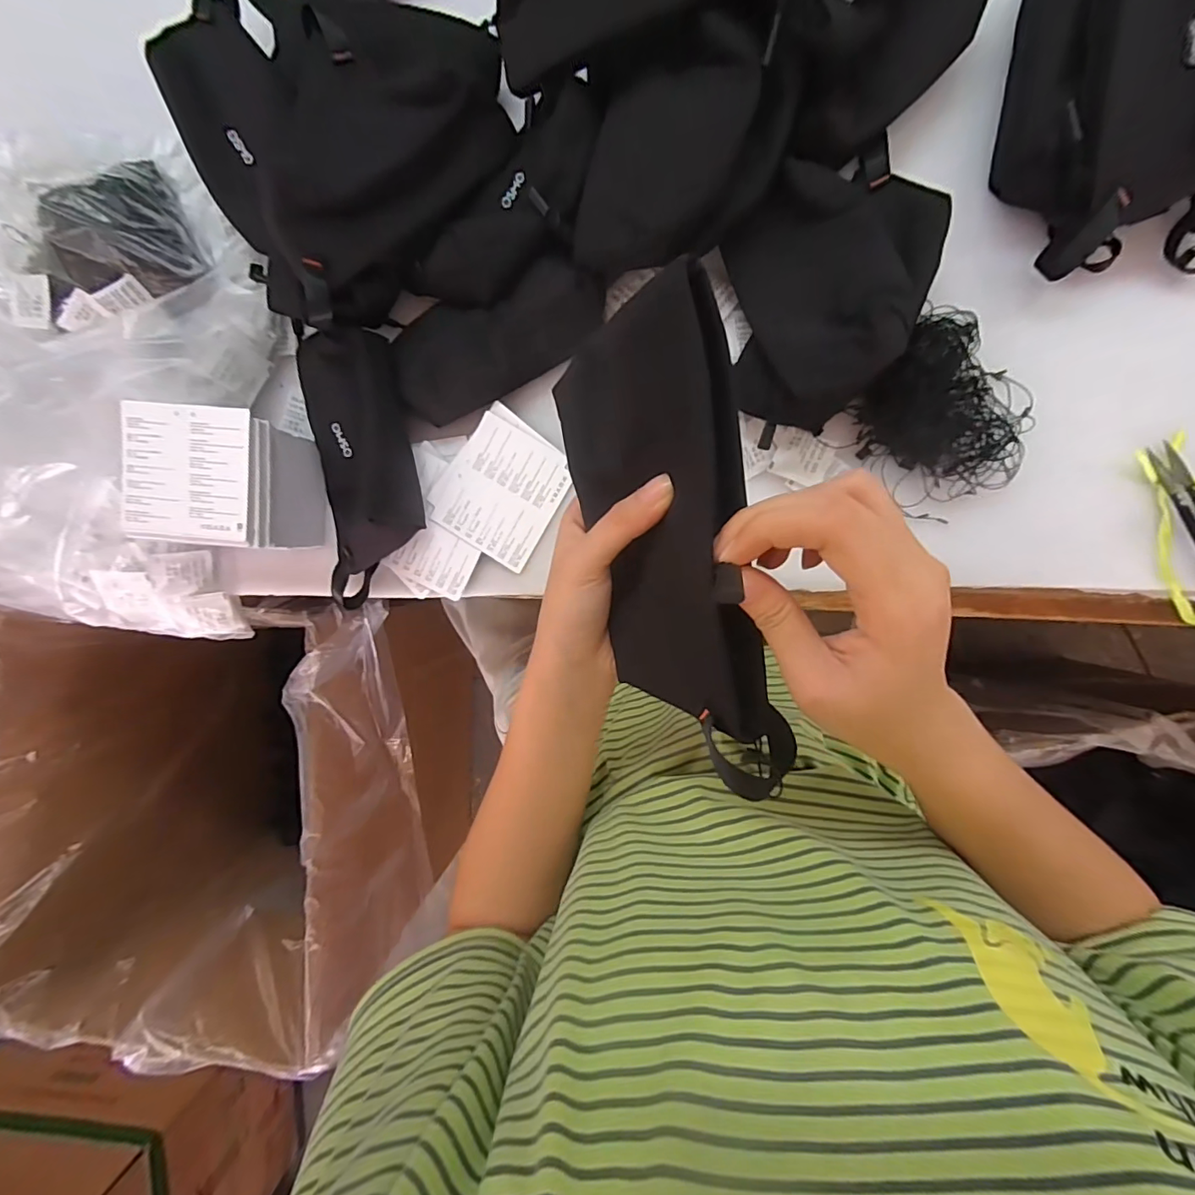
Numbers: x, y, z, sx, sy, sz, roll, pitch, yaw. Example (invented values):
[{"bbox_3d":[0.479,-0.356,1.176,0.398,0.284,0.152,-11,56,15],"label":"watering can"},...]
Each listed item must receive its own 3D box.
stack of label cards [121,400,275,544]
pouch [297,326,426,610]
[{"bbox_3d":[-0.286,-0.087,0.364,0.100,0.021,0.093,5,93,6],"label":"stack of label cards"},{"bbox_3d":[-0.189,-0.104,0.403,0.088,0.047,0.209,-9,91,7],"label":"pouch"}]

